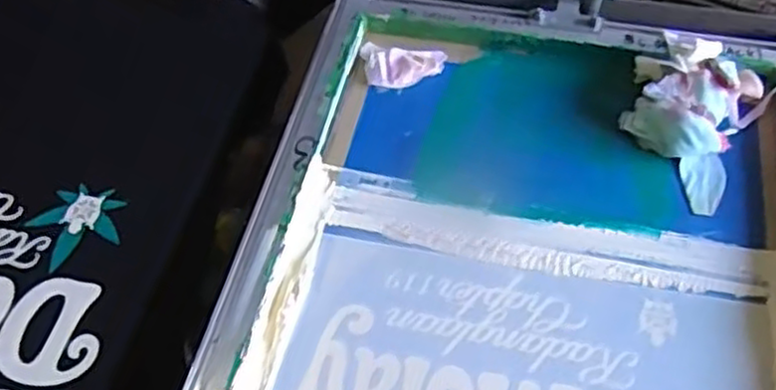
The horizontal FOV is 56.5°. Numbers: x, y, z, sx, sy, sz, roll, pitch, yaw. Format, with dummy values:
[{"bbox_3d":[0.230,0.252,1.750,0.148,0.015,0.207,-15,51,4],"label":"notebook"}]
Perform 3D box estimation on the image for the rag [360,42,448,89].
[{"bbox_3d":[0.017,-0.144,0.807,0.092,0.016,0.052,7,59,0],"label":"rag"}]

